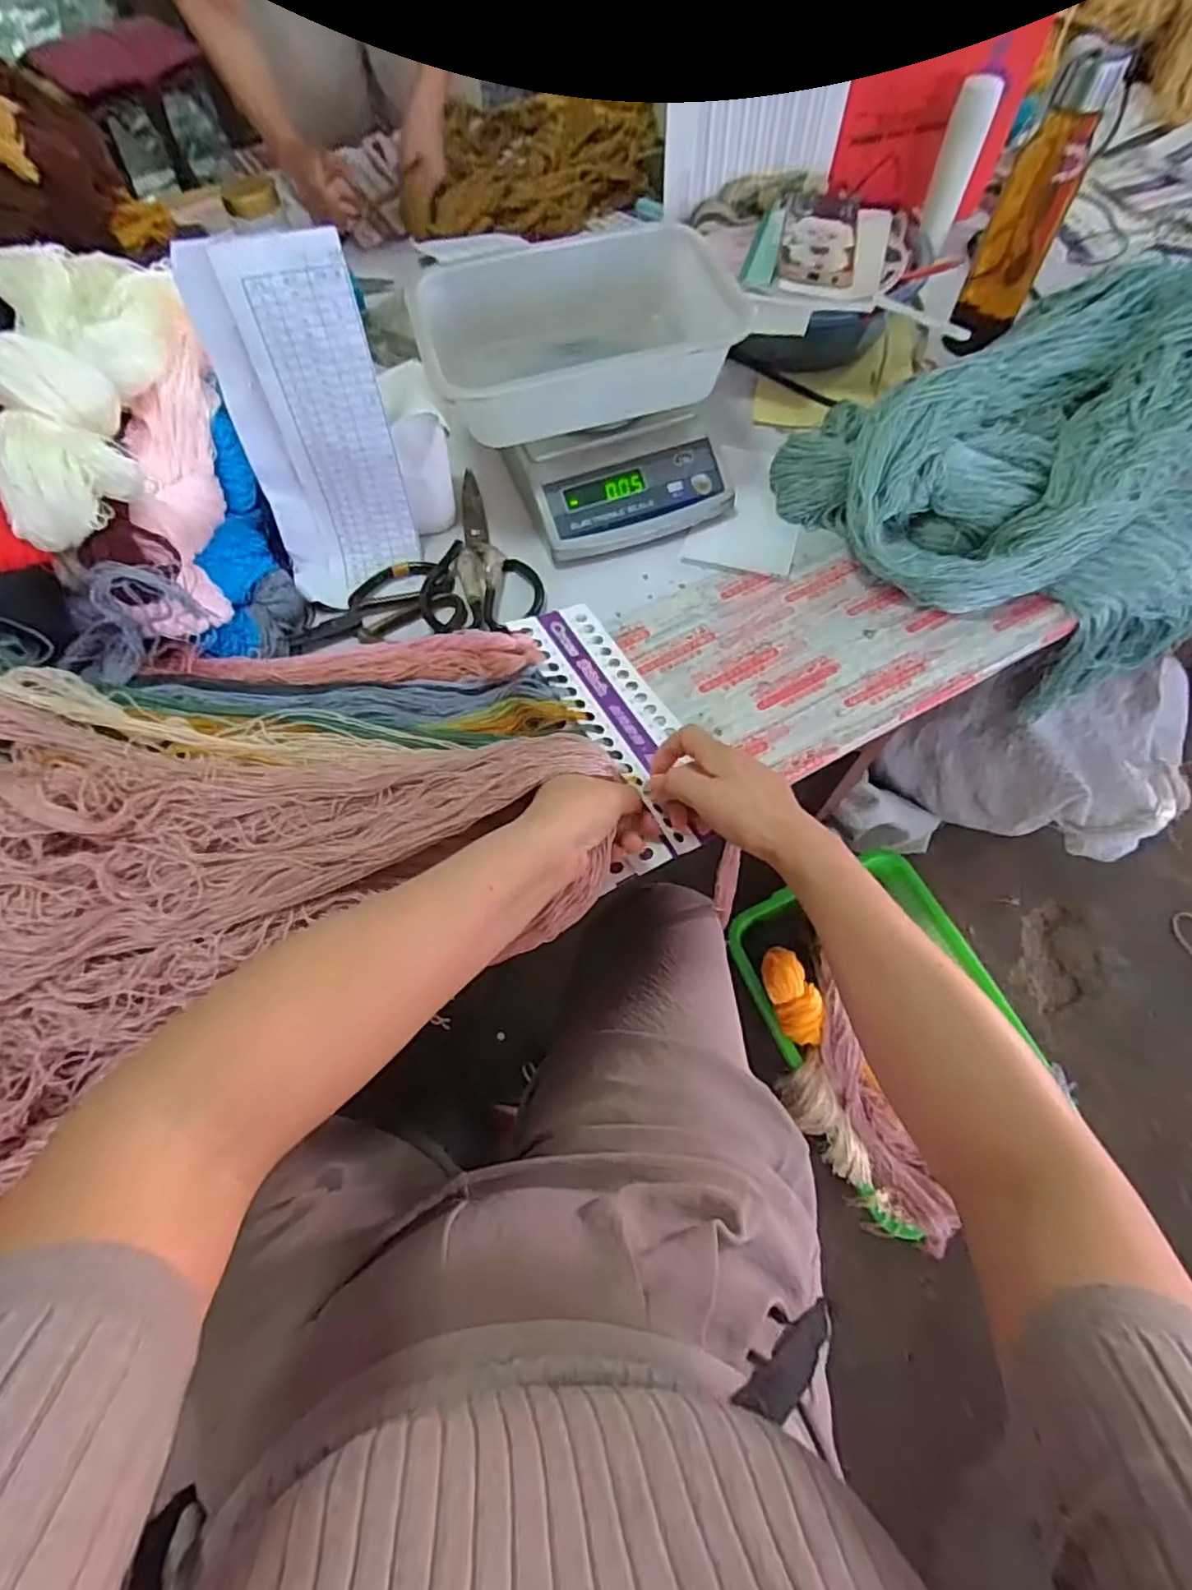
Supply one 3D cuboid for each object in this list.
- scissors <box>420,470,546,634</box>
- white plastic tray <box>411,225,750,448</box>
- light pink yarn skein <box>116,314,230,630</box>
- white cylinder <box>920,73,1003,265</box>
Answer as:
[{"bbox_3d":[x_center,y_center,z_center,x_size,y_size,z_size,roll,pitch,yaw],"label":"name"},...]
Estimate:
[{"bbox_3d":[-0.105,-0.239,0.629,0.108,0.012,0.191,-2,66,0],"label":"scissors"},{"bbox_3d":[-0.023,-0.425,0.613,0.270,0.092,0.163,-15,66,-5],"label":"white plastic tray"},{"bbox_3d":[-0.335,-0.255,0.513,0.052,0.082,0.255,-1,88,1],"label":"light pink yarn skein"},{"bbox_3d":[0.413,-0.717,0.755,0.045,0.147,0.051,22,68,11],"label":"white cylinder"}]

